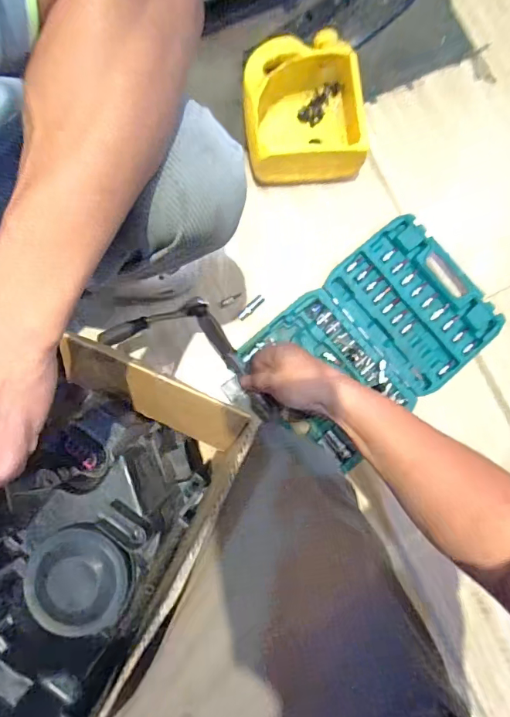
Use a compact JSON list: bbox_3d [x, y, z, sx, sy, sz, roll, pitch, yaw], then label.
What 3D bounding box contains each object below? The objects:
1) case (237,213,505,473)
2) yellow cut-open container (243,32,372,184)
[{"bbox_3d":[0.190,-0.034,0.725,0.375,0.043,0.249,-38,87,-7],"label":"case"},{"bbox_3d":[0.073,-0.402,0.734,0.179,0.089,0.235,-6,84,-4],"label":"yellow cut-open container"}]

